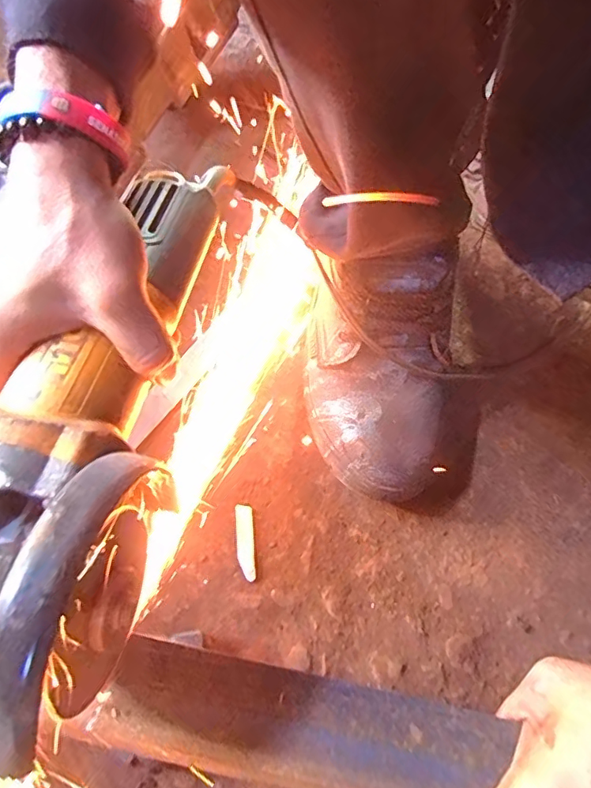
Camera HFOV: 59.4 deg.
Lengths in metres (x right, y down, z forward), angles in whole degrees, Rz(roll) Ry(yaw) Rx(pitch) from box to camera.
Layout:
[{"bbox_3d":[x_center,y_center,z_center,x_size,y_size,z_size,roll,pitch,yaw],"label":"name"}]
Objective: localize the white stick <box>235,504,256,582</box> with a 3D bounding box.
[{"bbox_3d":[-0.037,0.108,0.380,0.012,0.006,0.054,-4,65,-5],"label":"white stick"}]

